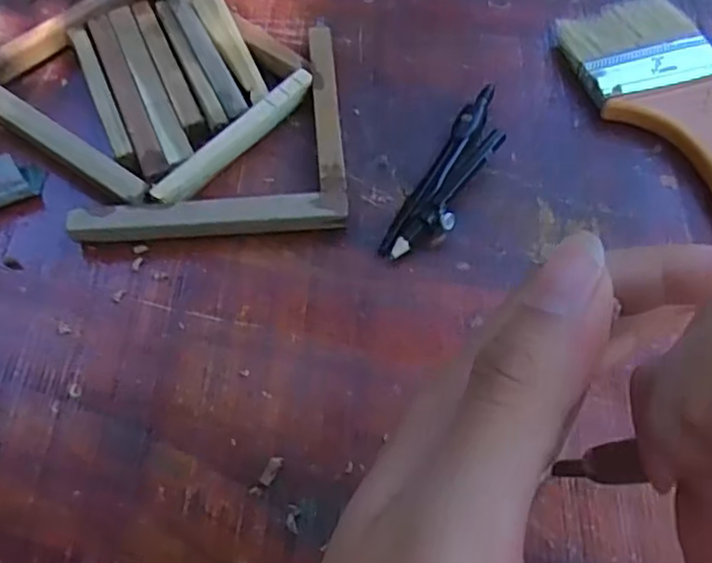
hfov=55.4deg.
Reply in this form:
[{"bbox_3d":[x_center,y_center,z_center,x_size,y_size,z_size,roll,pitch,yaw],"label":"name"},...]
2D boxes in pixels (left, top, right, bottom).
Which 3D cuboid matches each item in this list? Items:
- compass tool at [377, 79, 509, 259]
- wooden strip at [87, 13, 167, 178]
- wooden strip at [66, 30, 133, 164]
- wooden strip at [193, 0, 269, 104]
[{"bbox_3d":[0.046,-0.051,0.315,0.025,0.011,0.107,23,62,17],"label":"compass tool"},{"bbox_3d":[-0.117,-0.097,0.341,0.012,0.004,0.127,-23,59,-11],"label":"wooden strip"},{"bbox_3d":[-0.128,-0.094,0.344,0.009,0.011,0.106,-23,59,-11],"label":"wooden strip"},{"bbox_3d":[-0.063,-0.122,0.347,0.013,0.008,0.070,-26,79,-12],"label":"wooden strip"}]

